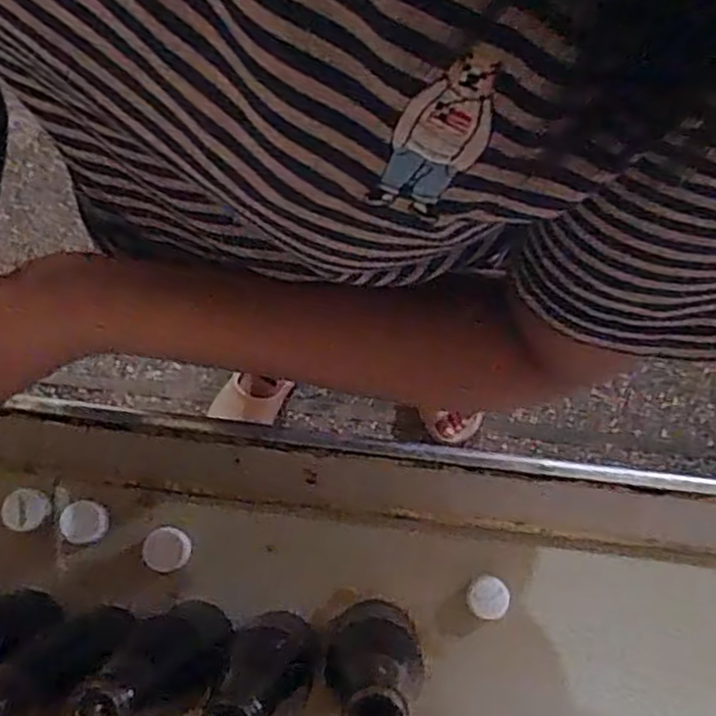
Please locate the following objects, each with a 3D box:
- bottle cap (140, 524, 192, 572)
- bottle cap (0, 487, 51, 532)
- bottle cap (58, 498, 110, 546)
[{"bbox_3d":[-0.140,0.141,0.540,0.036,0.012,0.031,0,77,1],"label":"bottle cap"},{"bbox_3d":[-0.250,0.114,0.551,0.028,0.019,0.031,4,77,2],"label":"bottle cap"},{"bbox_3d":[-0.204,0.122,0.544,0.032,0.024,0.031,0,77,1],"label":"bottle cap"}]

